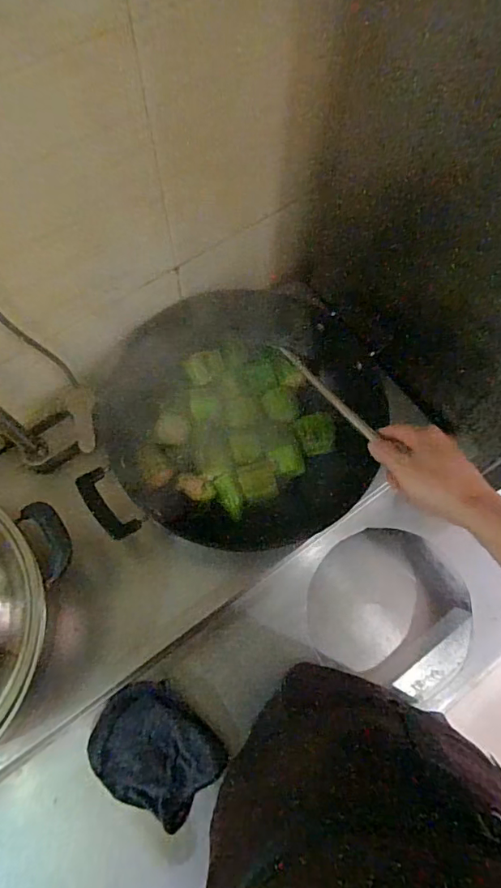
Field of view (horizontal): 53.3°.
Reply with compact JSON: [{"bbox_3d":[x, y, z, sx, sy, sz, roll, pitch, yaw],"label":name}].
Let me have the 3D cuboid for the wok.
[{"bbox_3d":[-0.006,-0.041,0.754,0.404,0.103,0.370,0,69,-1],"label":"wok"}]

